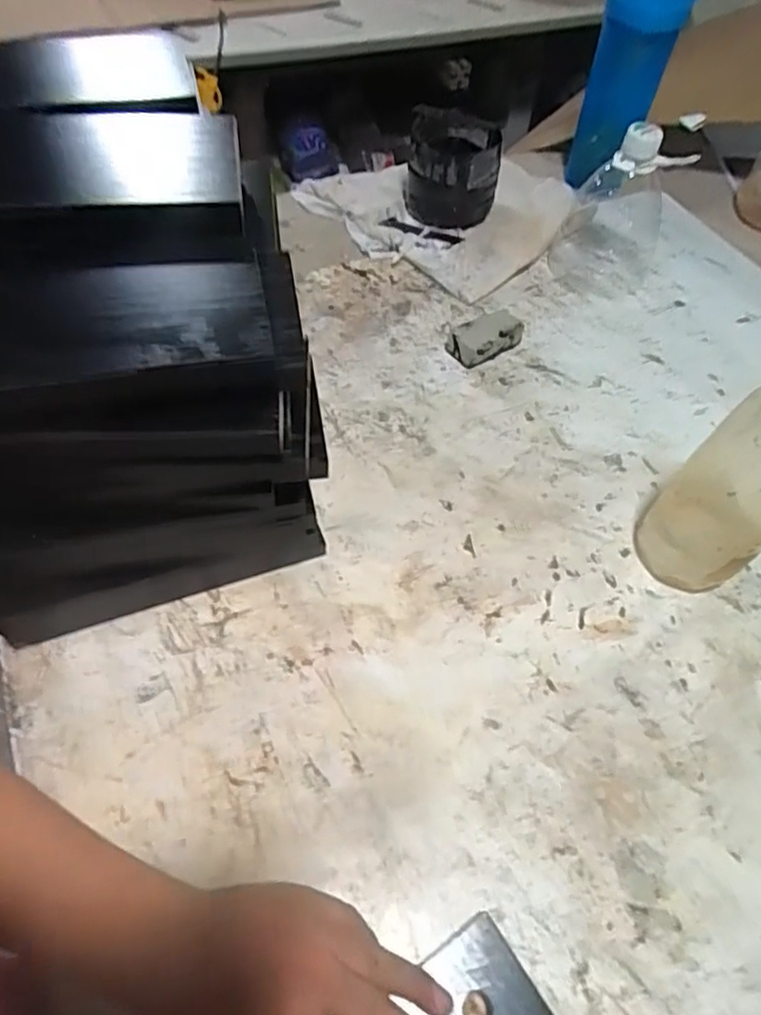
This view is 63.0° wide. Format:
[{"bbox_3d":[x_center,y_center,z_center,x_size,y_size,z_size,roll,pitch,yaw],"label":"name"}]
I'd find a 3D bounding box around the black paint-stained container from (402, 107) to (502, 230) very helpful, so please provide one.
[{"bbox_3d":[0.076,-0.376,0.681,0.085,0.088,0.084,2,55,-3],"label":"black paint-stained container"}]

